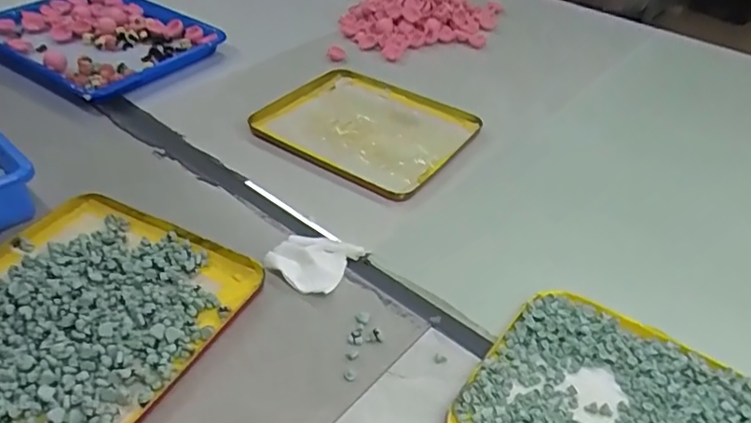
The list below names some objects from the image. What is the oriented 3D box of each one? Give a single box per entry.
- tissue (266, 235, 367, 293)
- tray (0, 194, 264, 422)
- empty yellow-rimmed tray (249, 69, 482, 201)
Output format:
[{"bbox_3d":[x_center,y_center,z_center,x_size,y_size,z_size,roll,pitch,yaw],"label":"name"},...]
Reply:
[{"bbox_3d":[-0.062,0.046,0.562,0.077,0.014,0.071,25,45,25],"label":"tissue"},{"bbox_3d":[-0.260,0.086,0.498,0.244,0.023,0.246,21,44,21],"label":"tray"},{"bbox_3d":[-0.005,-0.115,0.749,0.250,0.026,0.205,26,46,26],"label":"empty yellow-rimmed tray"}]

